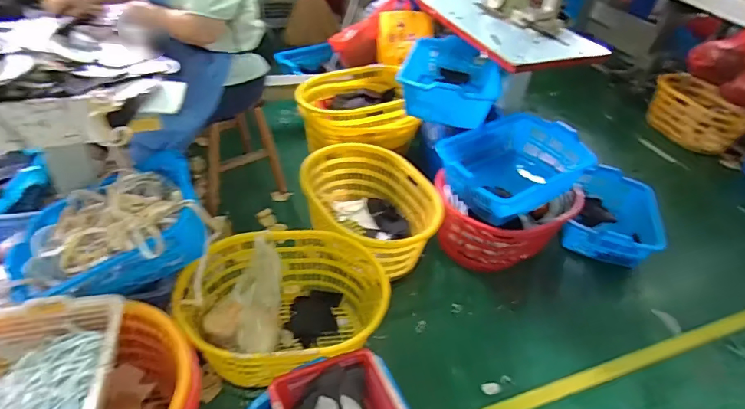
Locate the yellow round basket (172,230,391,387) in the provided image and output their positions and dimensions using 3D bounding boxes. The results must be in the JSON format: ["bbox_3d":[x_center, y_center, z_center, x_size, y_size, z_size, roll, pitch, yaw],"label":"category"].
[{"bbox_3d":[-0.284,0.315,1.486,0.613,0.299,0.543,-1,42,-9],"label":"yellow round basket"}]

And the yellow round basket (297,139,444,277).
[{"bbox_3d":[-0.024,-0.005,1.845,0.492,0.290,0.563,-3,42,-12],"label":"yellow round basket"}]

